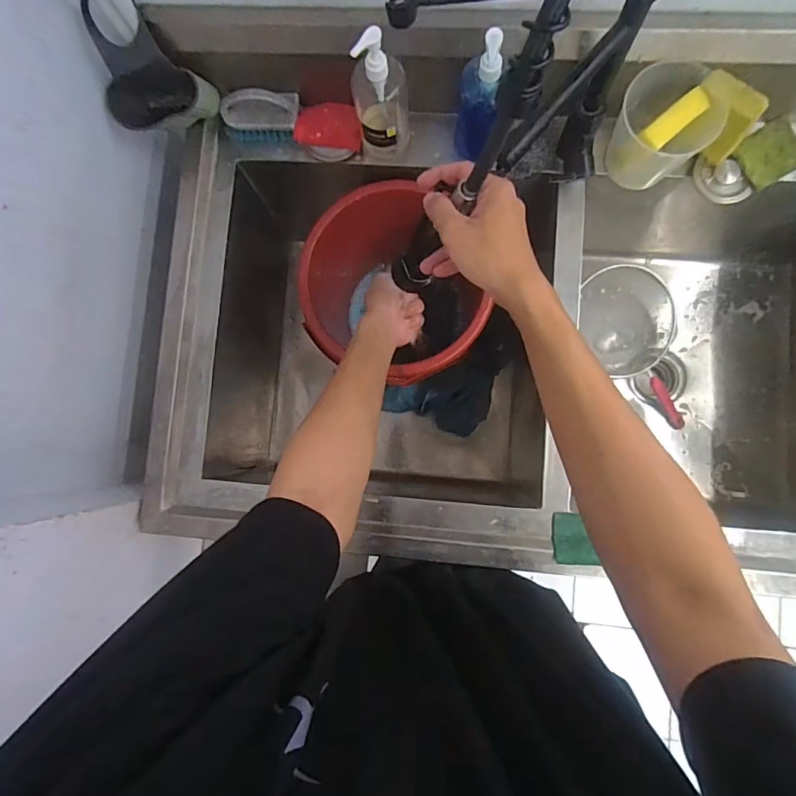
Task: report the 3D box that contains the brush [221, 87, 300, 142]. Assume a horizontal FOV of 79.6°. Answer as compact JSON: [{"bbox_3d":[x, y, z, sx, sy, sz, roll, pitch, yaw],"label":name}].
[{"bbox_3d":[-0.205,-0.421,0.709,0.115,0.053,0.054,3,85,4],"label":"brush"}]

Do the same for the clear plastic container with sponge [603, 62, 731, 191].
[{"bbox_3d":[0.351,-0.360,0.638,0.115,0.121,0.106,0,85,3],"label":"clear plastic container with sponge"}]

